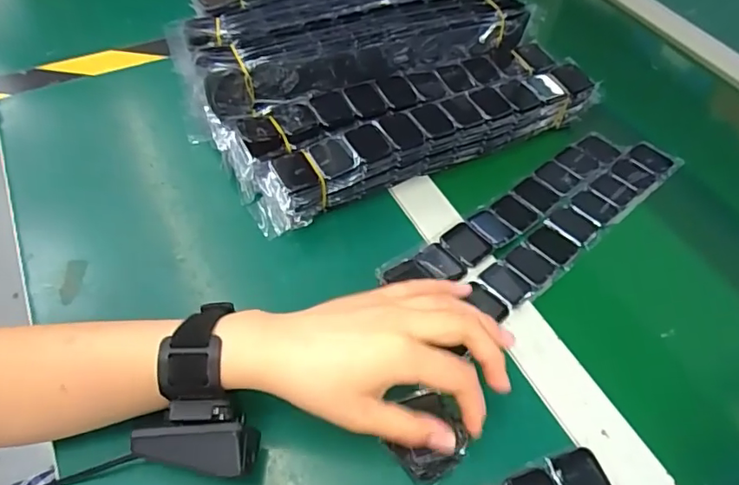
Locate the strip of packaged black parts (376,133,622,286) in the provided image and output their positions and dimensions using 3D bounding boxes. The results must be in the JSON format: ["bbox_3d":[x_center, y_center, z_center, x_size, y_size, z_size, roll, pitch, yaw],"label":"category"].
[{"bbox_3d":[0.131,-0.032,0.466,0.286,0.012,0.043,-33,60,-24],"label":"strip of packaged black parts"}]

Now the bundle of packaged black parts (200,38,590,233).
[{"bbox_3d":[0.046,-0.114,0.496,0.354,0.060,0.099,-23,57,-18],"label":"bundle of packaged black parts"}]

